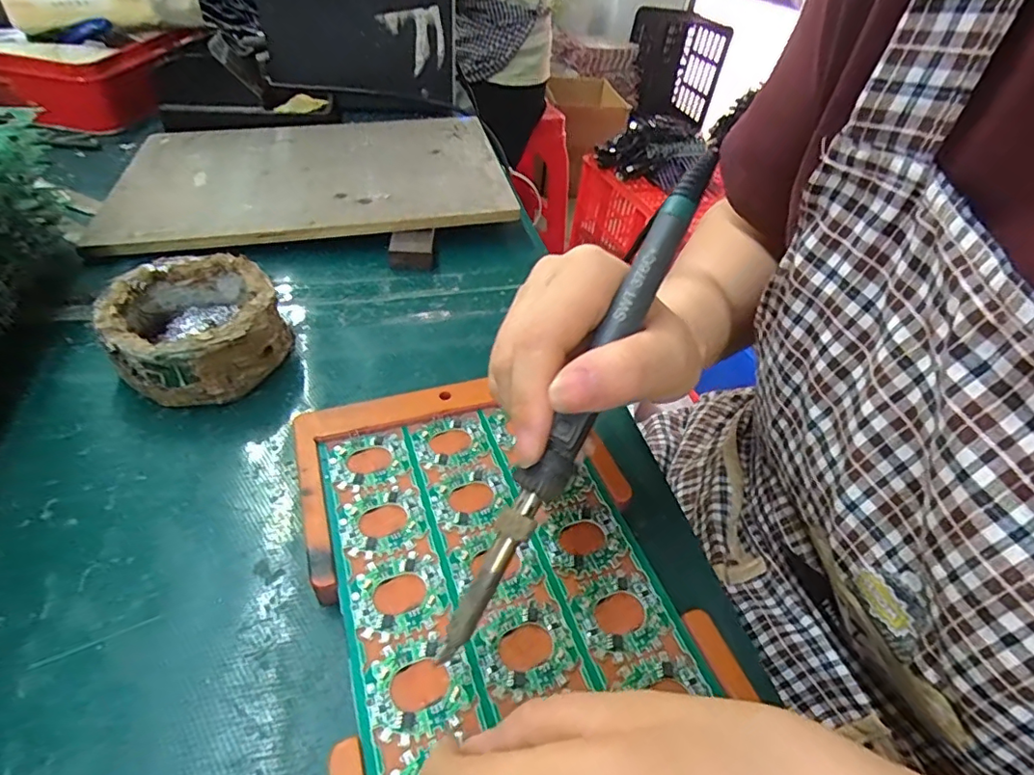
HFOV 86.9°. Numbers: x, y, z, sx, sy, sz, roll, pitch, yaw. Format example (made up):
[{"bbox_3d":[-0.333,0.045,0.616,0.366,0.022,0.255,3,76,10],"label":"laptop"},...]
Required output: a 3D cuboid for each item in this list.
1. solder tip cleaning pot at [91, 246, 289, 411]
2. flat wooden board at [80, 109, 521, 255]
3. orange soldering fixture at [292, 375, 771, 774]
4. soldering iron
[{"bbox_3d":[-0.172,-0.032,0.295,0.079,0.045,0.083,3,44,-3],"label":"solder tip cleaning pot"},{"bbox_3d":[-0.169,-0.184,0.462,0.298,0.012,0.217,-8,46,-11],"label":"flat wooden board"},{"bbox_3d":[-0.004,0.085,0.212,0.135,0.019,0.235,-12,46,-17],"label":"orange soldering fixture"},{"bbox_3d":[0.025,0.002,0.194,0.017,0.023,0.201,25,82,20],"label":"soldering iron"}]

